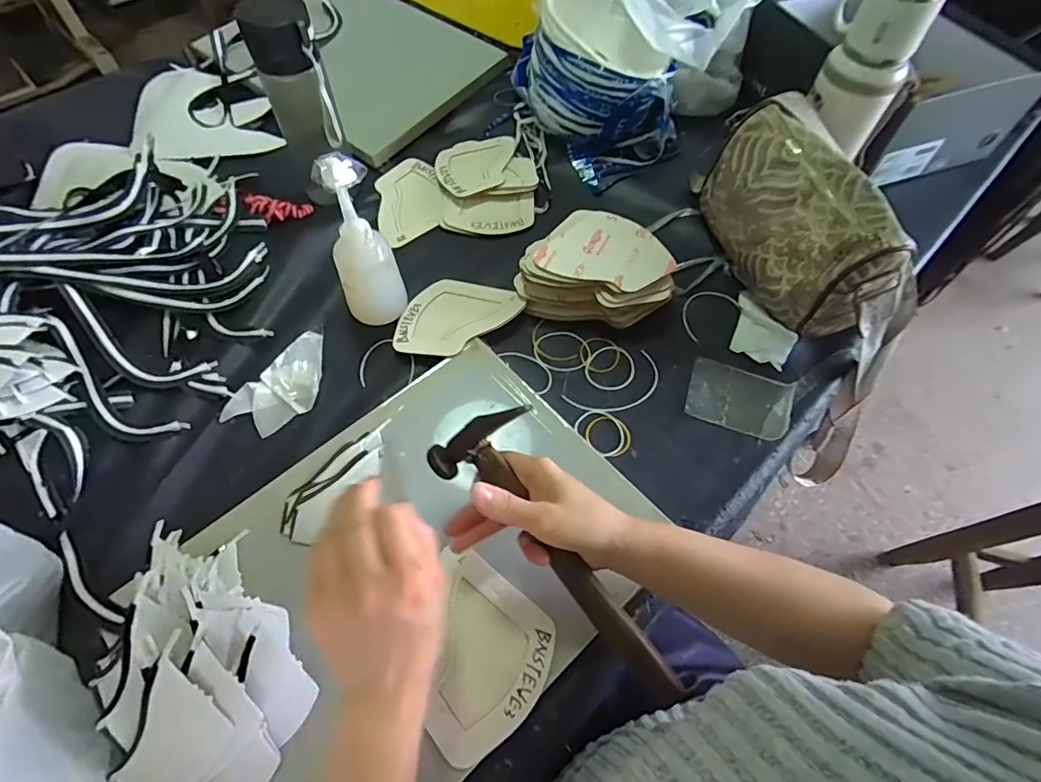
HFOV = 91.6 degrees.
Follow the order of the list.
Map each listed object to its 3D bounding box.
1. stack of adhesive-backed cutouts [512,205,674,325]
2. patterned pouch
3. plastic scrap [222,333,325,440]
[{"bbox_3d":[0.085,-0.138,0.574,0.161,0.067,0.108,10,61,3],"label":"stack of adhesive-backed cutouts"},{"bbox_3d":[0.295,-0.173,0.551,0.098,0.150,0.241,-14,62,-11],"label":"patterned pouch"},{"bbox_3d":[-0.240,-0.007,0.525,0.065,0.009,0.119,30,64,13],"label":"plastic scrap"}]

